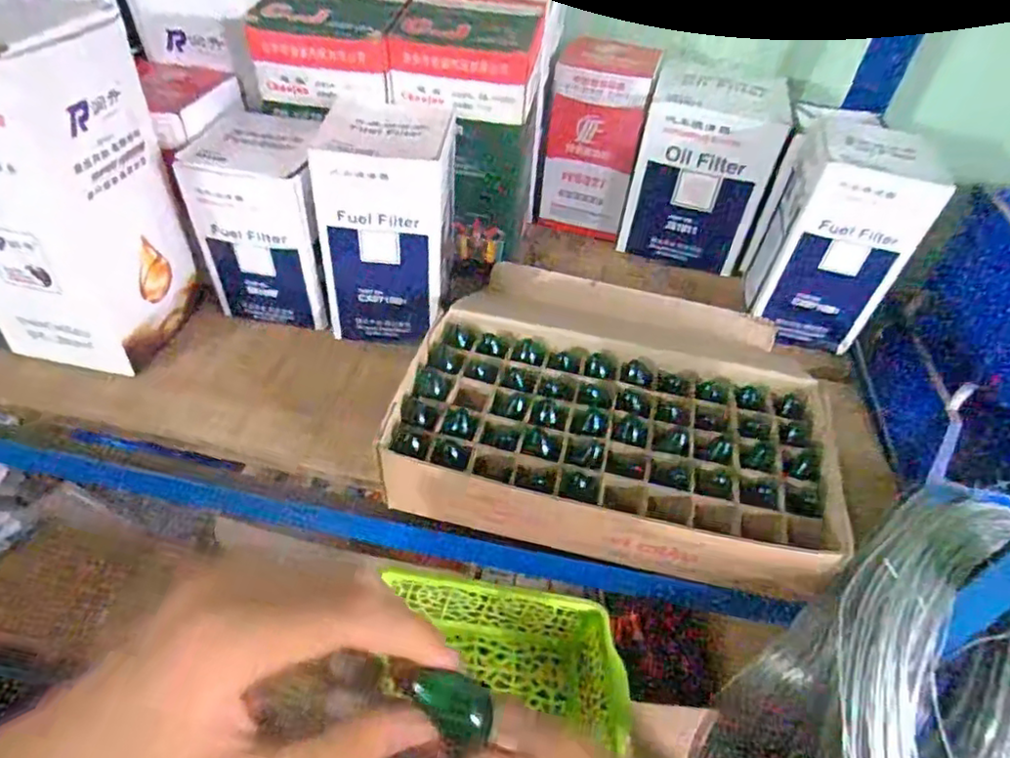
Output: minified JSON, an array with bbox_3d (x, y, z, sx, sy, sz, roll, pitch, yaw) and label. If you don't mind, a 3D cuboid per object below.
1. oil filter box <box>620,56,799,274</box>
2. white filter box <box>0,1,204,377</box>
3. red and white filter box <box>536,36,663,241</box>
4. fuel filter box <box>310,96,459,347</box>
[{"bbox_3d":[0.179,-0.190,0.576,0.113,0.149,0.085,16,45,11],"label":"oil filter box"},{"bbox_3d":[-0.294,-0.123,0.415,0.098,0.210,0.104,12,44,7],"label":"white filter box"},{"bbox_3d":[0.088,-0.229,0.602,0.084,0.154,0.090,13,44,8],"label":"red and white filter box"},{"bbox_3d":[-0.083,-0.116,0.476,0.081,0.146,0.089,8,44,3],"label":"fuel filter box"}]

